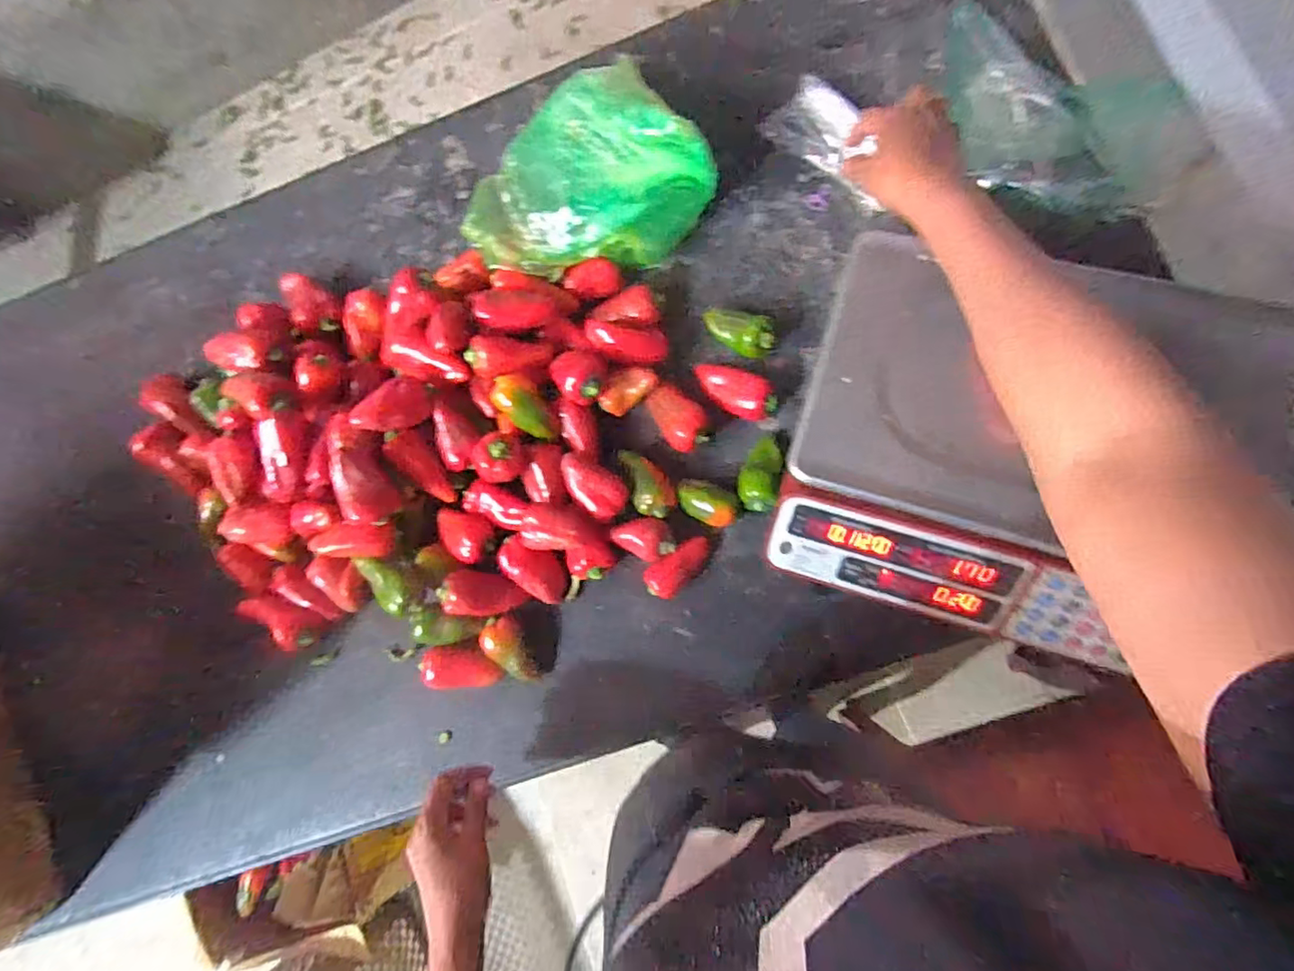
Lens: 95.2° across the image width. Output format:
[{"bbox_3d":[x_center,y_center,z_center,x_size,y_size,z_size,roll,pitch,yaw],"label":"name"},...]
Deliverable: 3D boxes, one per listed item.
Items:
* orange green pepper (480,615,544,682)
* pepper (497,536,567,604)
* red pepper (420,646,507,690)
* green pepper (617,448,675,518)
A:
[{"bbox_3d":[-0.139,0.171,0.605,0.035,0.034,0.074,-26,81,5],"label":"orange green pepper"},{"bbox_3d":[-0.115,0.085,0.609,0.074,0.034,0.044,36,90,10],"label":"pepper"},{"bbox_3d":[-0.191,0.189,0.611,0.077,0.033,0.043,3,85,8],"label":"red pepper"},{"bbox_3d":[0.000,-0.006,0.599,0.039,0.029,0.079,-24,82,5],"label":"green pepper"}]

